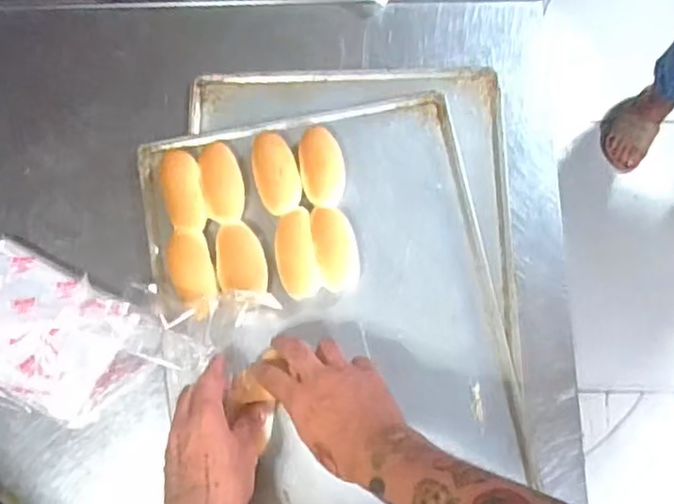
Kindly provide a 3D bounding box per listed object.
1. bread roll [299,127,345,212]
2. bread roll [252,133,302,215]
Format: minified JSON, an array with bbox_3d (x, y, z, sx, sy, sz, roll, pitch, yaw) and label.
[{"bbox_3d":[-0.015,-0.085,0.669,0.044,0.025,0.083,-8,77,-1],"label":"bread roll"},{"bbox_3d":[-0.060,-0.079,0.658,0.041,0.025,0.084,-15,78,-3],"label":"bread roll"}]

